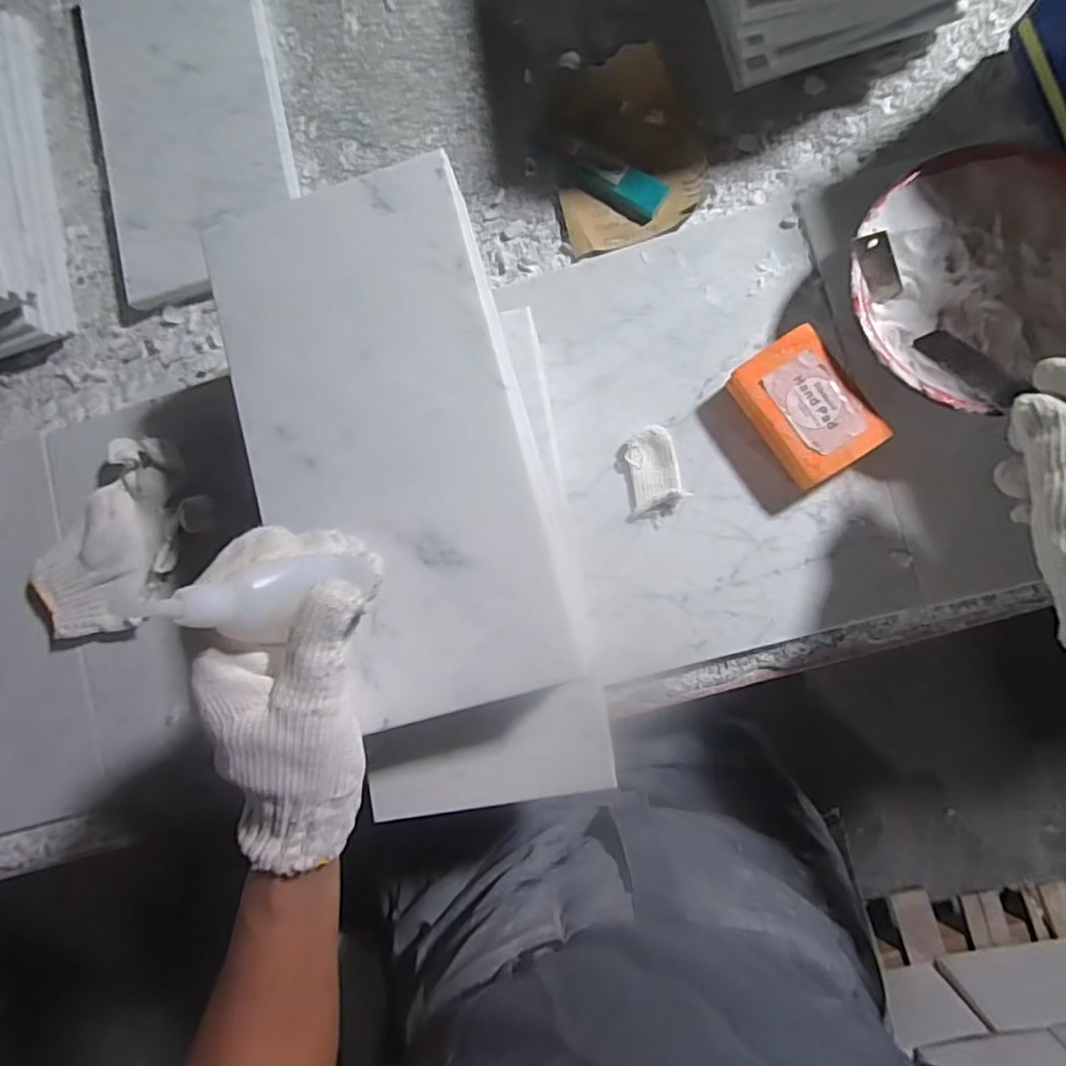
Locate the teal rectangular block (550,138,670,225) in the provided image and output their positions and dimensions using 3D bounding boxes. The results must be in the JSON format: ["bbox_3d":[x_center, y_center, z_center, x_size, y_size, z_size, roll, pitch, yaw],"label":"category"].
[{"bbox_3d":[0.054,-0.269,0.448,0.096,0.006,0.033,32,89,8],"label":"teal rectangular block"}]

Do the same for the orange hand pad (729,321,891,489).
[{"bbox_3d":[0.179,-0.082,0.397,0.057,0.034,0.093,-33,83,3],"label":"orange hand pad"}]

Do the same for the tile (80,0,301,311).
[{"bbox_3d":[-0.285,-0.349,0.495,0.152,0.024,0.301,-13,84,5],"label":"tile"}]

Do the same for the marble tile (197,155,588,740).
[{"bbox_3d":[-0.080,-0.051,0.326,0.153,0.007,0.297,-16,84,5],"label":"marble tile"}]

